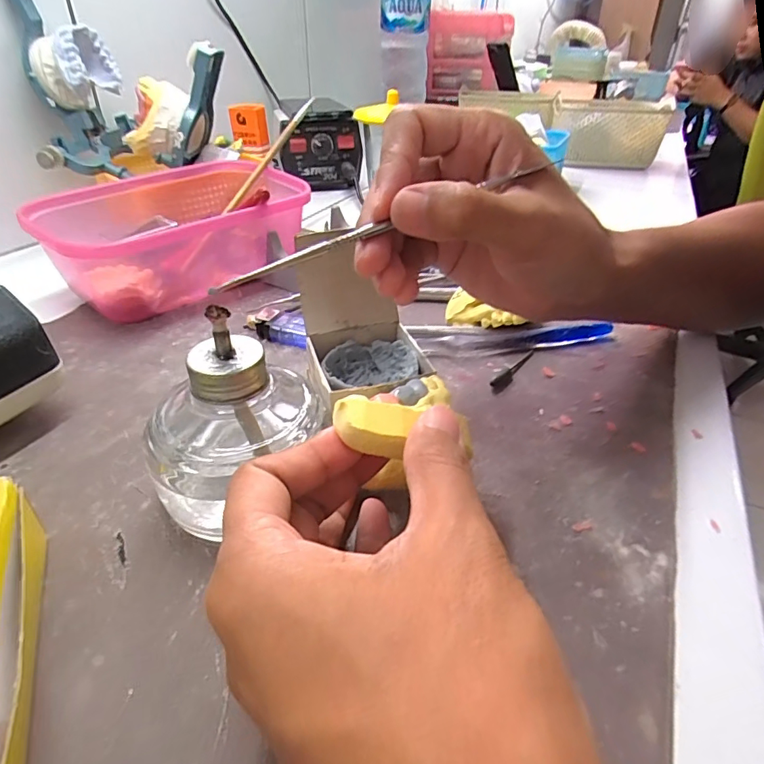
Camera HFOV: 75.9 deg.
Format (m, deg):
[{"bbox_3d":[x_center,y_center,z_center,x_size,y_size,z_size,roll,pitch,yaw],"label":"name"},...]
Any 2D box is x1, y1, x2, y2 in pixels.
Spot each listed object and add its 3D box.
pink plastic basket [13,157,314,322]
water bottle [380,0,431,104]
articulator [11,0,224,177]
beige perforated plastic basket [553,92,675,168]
[{"bbox_3d":[-0.153,-0.116,0.387,0.121,0.069,0.193,27,44,32],"label":"pink plastic basket"},{"bbox_3d":[0.040,-0.616,0.831,0.081,0.237,0.084,1,36,1],"label":"water bottle"},{"bbox_3d":[-0.233,-0.275,0.437,0.148,0.138,0.136,-16,39,-21],"label":"articulator"},{"bbox_3d":[0.348,-0.393,0.767,0.161,0.081,0.142,11,38,15],"label":"beige perforated plastic basket"}]

